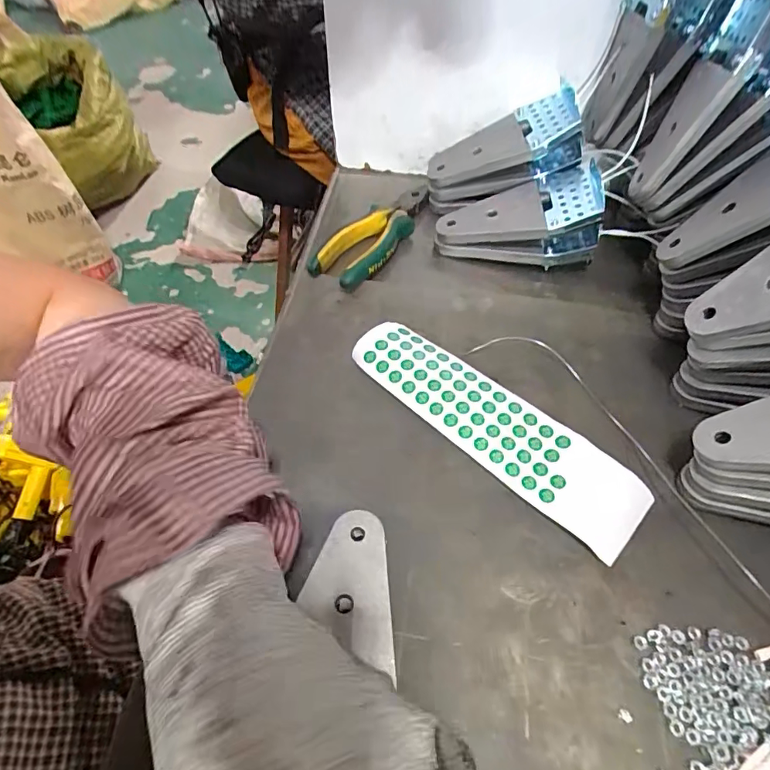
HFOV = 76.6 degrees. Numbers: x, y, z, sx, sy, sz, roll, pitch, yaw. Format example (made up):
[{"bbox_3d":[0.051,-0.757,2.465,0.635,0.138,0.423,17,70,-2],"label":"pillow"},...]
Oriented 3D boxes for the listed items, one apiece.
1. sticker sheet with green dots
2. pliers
[{"bbox_3d":[0.074,0.023,0.336,0.217,0.013,0.066,39,63,24],"label":"sticker sheet with green dots"},{"bbox_3d":[-0.003,-0.138,0.447,0.048,0.025,0.150,35,61,22],"label":"pliers"}]

